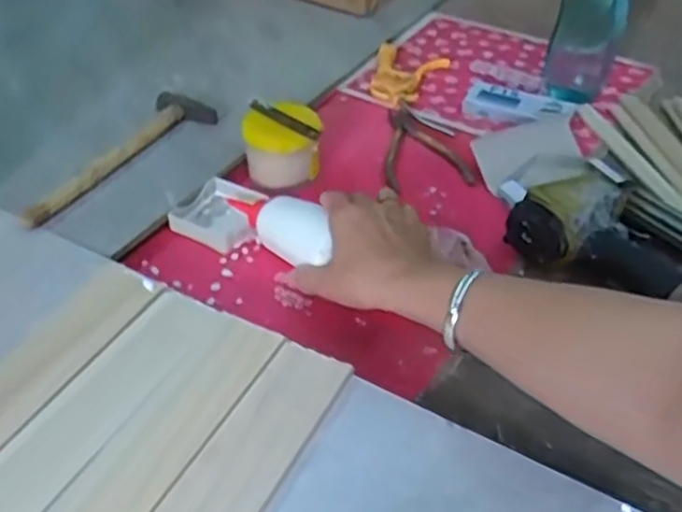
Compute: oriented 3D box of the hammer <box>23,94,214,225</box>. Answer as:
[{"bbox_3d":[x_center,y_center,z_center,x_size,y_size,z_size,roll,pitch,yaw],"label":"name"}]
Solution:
[{"bbox_3d":[-0.238,-0.106,0.730,0.071,0.017,0.248,26,47,25],"label":"hammer"}]

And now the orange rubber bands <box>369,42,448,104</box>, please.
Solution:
[{"bbox_3d":[0.082,-0.235,0.898,0.088,0.018,0.130,14,43,13],"label":"orange rubber bands"}]

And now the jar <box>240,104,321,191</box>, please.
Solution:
[{"bbox_3d":[-0.061,-0.116,0.734,0.076,0.064,0.062,-5,42,-8],"label":"jar"}]

